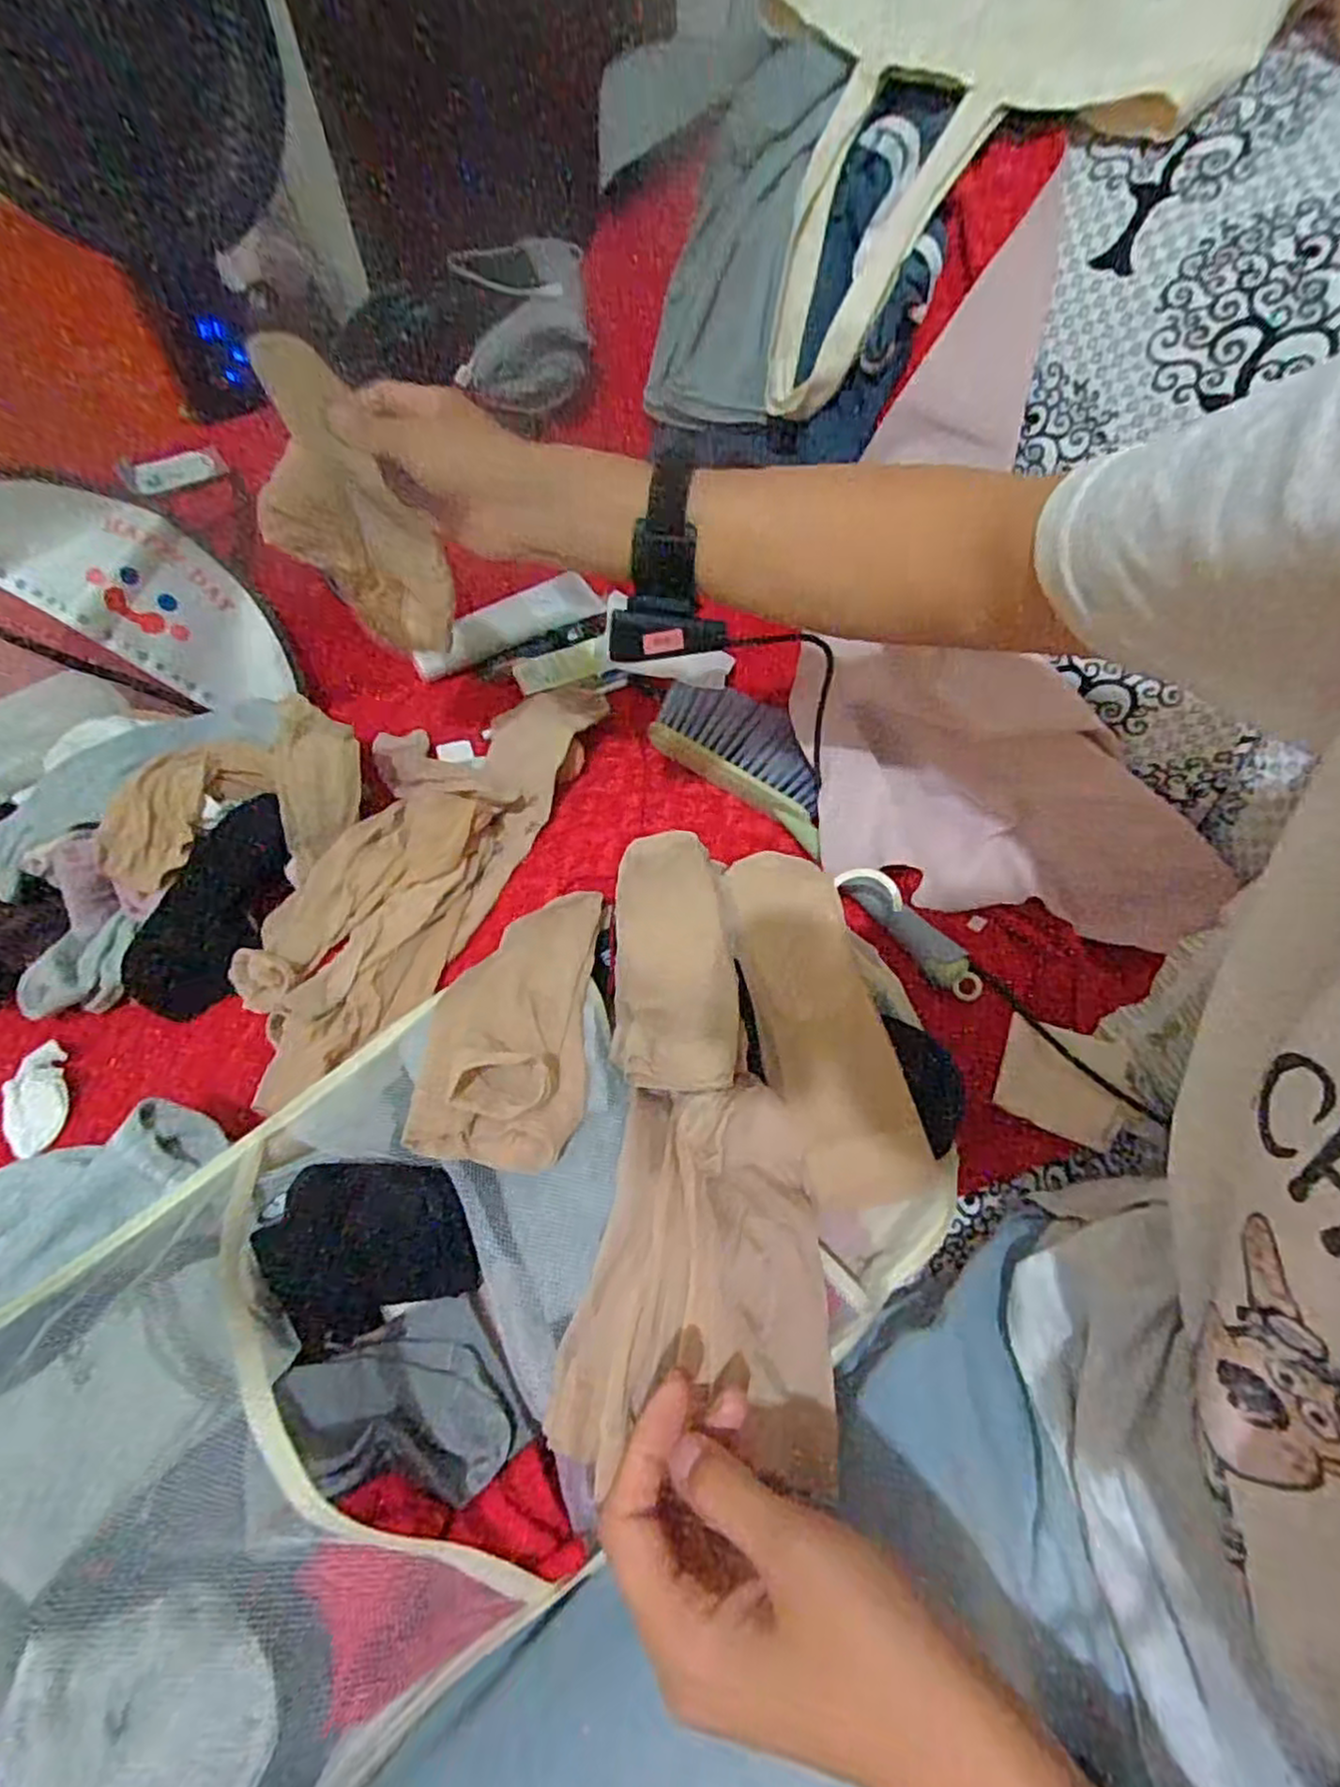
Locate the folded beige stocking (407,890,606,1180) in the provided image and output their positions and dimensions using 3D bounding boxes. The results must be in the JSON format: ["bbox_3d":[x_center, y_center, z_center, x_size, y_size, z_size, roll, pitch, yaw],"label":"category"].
[{"bbox_3d":[-0.100,0.059,0.471,0.098,0.052,0.225,-3,51,2],"label":"folded beige stocking"}]

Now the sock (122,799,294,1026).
[{"bbox_3d":[-0.354,0.006,0.579,0.014,0.073,0.180,-1,63,50],"label":"sock"}]

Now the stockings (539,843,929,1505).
[{"bbox_3d":[0.053,0.118,0.458,0.189,0.057,0.376,0,52,5],"label":"stockings"}]

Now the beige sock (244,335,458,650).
[{"bbox_3d":[-0.202,-0.236,0.469,0.082,0.186,0.046,-2,50,18],"label":"beige sock"}]

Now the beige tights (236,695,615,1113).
[{"bbox_3d":[-0.221,-0.047,0.635,0.179,0.044,0.442,14,54,15],"label":"beige tights"}]

